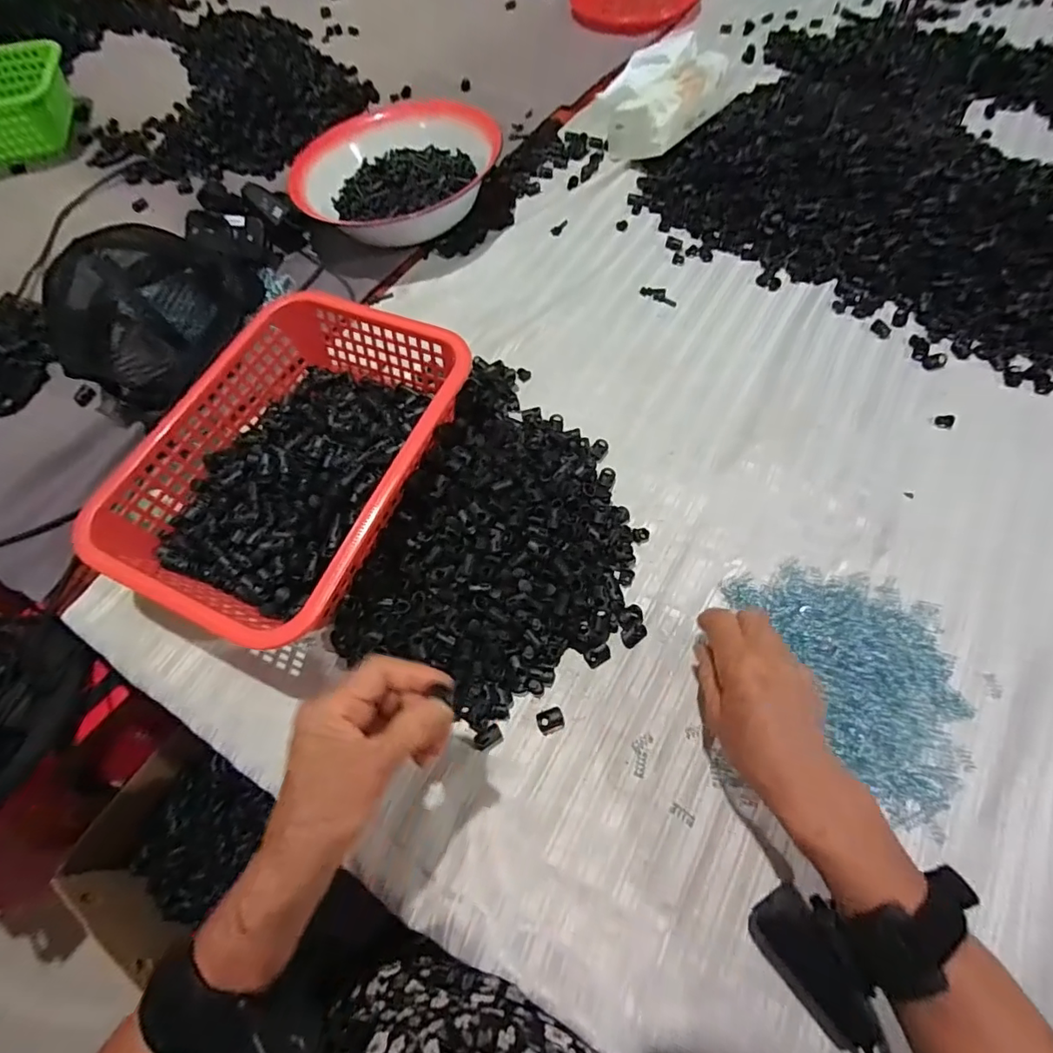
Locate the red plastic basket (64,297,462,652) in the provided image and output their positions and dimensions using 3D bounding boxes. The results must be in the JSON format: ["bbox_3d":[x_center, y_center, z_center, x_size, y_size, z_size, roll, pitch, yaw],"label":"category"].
[{"bbox_3d":[-0.194,-0.059,0.458,0.213,0.069,0.289,22,67,13],"label":"red plastic basket"}]

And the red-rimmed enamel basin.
[{"bbox_3d":[-0.170,-0.451,0.670,0.242,0.078,0.214,-29,66,-11],"label":"red-rimmed enamel basin"}]

